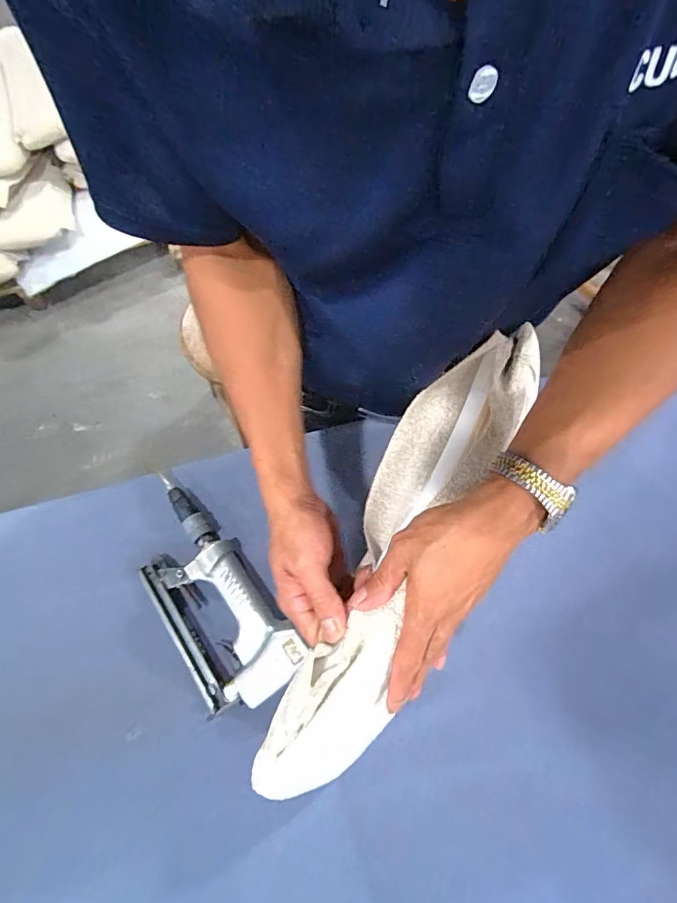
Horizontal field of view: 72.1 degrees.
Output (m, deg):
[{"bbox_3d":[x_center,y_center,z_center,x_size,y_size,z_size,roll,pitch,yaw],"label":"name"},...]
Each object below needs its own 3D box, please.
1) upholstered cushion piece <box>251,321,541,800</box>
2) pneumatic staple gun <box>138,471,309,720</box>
[{"bbox_3d":[0.056,0.067,0.382,0.086,0.061,0.410,26,77,7],"label":"upholstered cushion piece"},{"bbox_3d":[-0.148,0.144,0.512,0.113,0.038,0.264,-34,78,-7],"label":"pneumatic staple gun"}]

